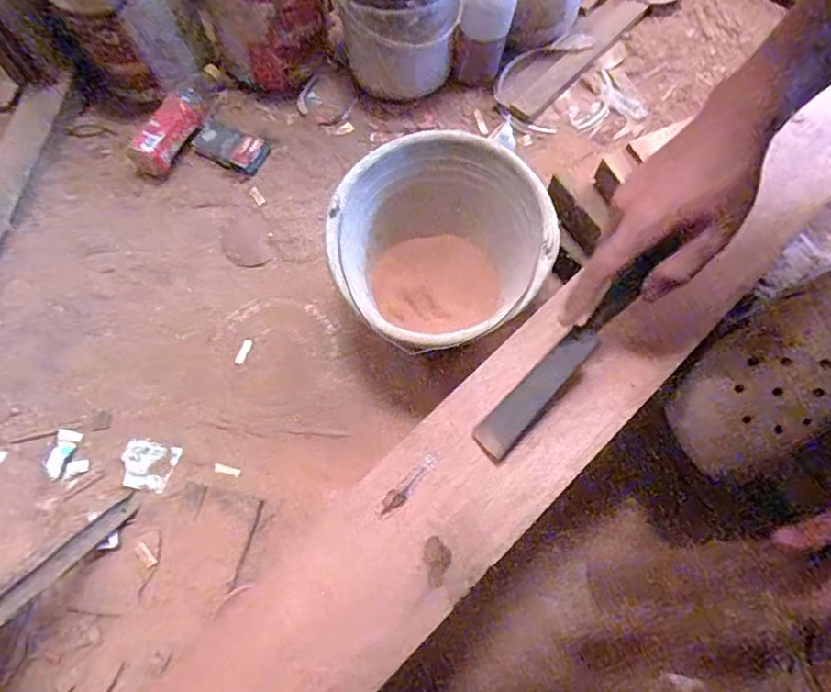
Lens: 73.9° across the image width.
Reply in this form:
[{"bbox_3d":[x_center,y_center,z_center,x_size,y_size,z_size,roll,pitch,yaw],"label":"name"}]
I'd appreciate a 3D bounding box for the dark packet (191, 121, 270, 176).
[{"bbox_3d":[-0.275,-0.297,0.824,0.102,0.010,0.054,26,86,-4],"label":"dark packet"}]

